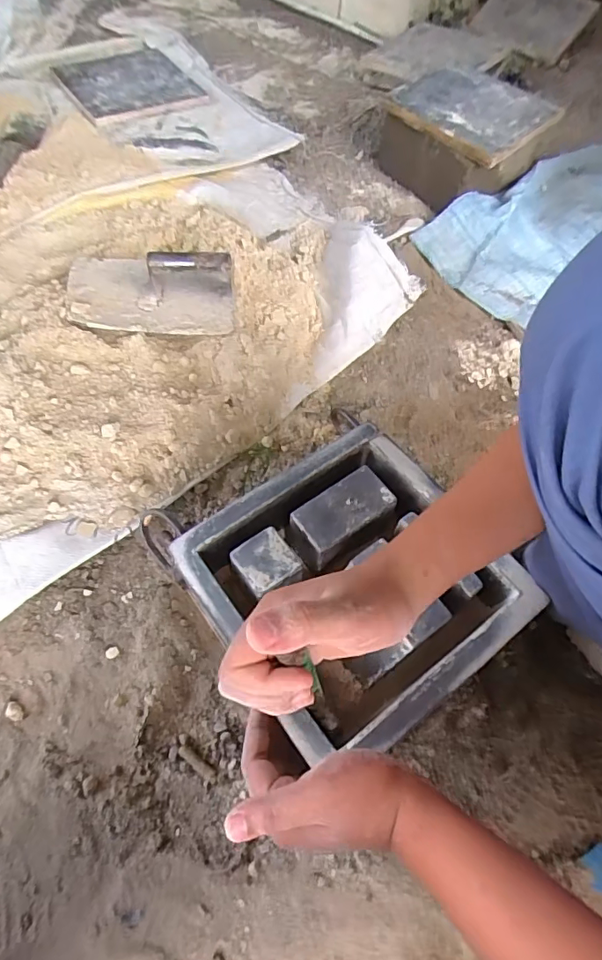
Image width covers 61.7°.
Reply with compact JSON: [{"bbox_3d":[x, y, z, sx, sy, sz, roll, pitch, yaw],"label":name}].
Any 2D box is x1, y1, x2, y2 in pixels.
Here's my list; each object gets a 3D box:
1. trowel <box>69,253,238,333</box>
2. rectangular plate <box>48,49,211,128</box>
[{"bbox_3d":[-0.202,-0.264,0.672,0.224,0.085,0.125,4,58,0],"label":"trowel"},{"bbox_3d":[-0.341,-0.785,0.995,0.237,0.027,0.235,-29,65,-19],"label":"rectangular plate"}]

